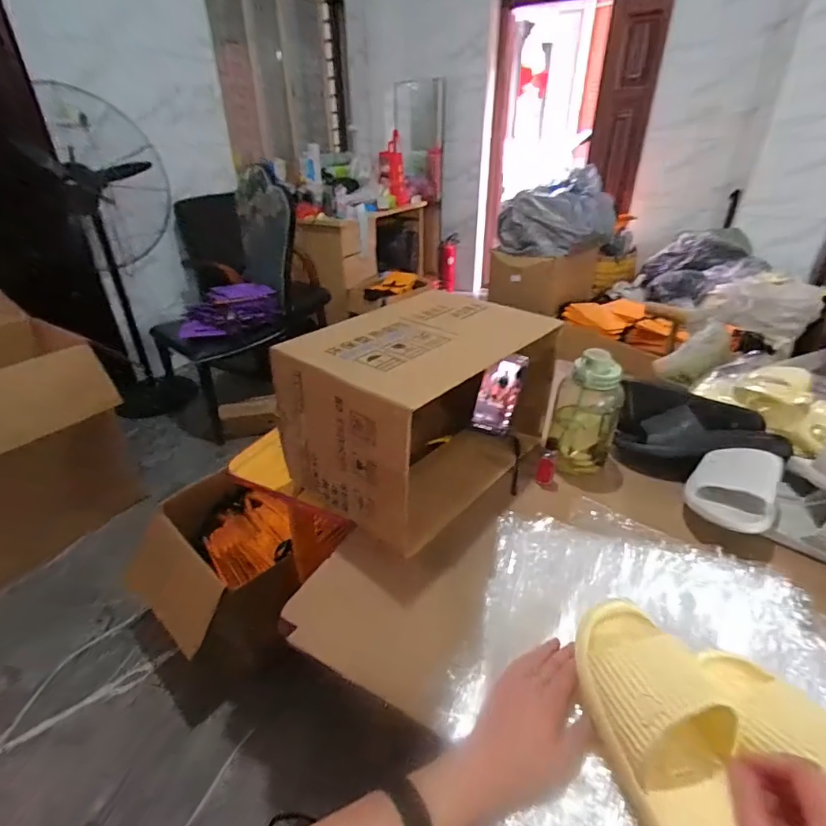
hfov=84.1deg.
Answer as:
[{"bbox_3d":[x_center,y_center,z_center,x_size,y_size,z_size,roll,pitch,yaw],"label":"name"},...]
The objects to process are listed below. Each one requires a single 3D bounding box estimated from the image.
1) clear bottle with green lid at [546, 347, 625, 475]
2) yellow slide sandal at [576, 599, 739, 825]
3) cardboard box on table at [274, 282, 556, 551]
[{"bbox_3d":[0.290,0.010,0.784,0.103,0.213,0.085,19,37,29],"label":"clear bottle with green lid"},{"bbox_3d":[0.229,0.285,0.392,0.115,0.062,0.254,-2,45,-2],"label":"yellow slide sandal"},{"bbox_3d":[0.028,-0.025,0.785,0.267,0.242,0.414,25,40,36],"label":"cardboard box on table"}]

